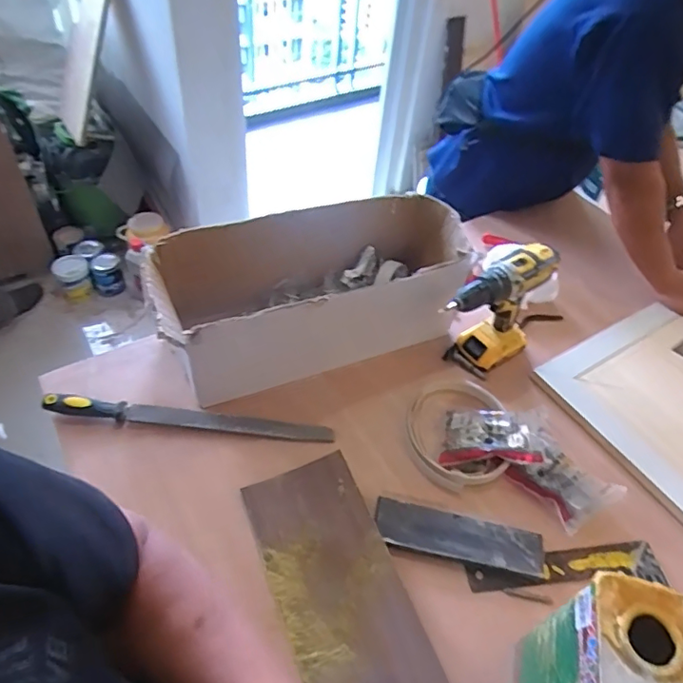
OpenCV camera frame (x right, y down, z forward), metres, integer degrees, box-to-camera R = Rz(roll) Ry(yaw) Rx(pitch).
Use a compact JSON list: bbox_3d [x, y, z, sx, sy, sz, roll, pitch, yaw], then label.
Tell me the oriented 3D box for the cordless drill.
[{"bbox_3d":[0.228,-0.033,0.841,0.193,0.199,0.080,-32,59,-29],"label":"cordless drill"}]

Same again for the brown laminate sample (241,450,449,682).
[{"bbox_3d":[-0.004,0.294,0.656,0.144,0.007,0.316,-20,56,-13],"label":"brown laminate sample"}]

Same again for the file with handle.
[{"bbox_3d":[-0.215,0.108,0.773,0.403,0.017,0.033,5,49,-2],"label":"file with handle"}]

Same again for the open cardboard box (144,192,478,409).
[{"bbox_3d":[-0.043,-0.081,0.870,0.475,0.172,0.211,-14,52,-18],"label":"open cardboard box"}]

